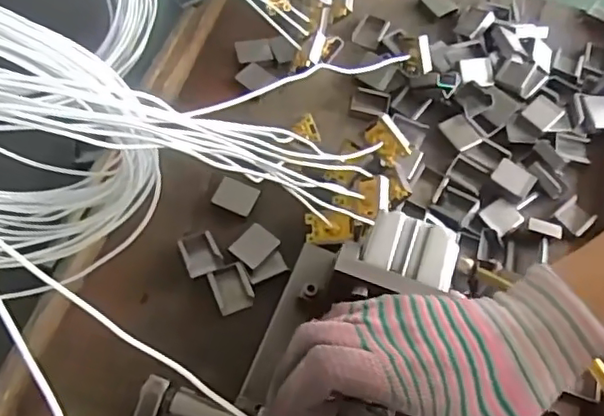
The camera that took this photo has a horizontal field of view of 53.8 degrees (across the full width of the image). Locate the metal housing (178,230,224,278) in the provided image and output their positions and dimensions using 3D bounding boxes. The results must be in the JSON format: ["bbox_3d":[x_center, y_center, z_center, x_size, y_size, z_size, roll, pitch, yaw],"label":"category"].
[{"bbox_3d":[-0.075,0.033,0.442,0.026,0.012,0.035,-22,65,-15],"label":"metal housing"}]

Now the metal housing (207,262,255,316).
[{"bbox_3d":[-0.051,0.059,0.434,0.027,0.006,0.033,-19,80,-8],"label":"metal housing"}]

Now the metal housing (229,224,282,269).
[{"bbox_3d":[-0.035,0.028,0.448,0.025,0.009,0.032,38,65,16],"label":"metal housing"}]

